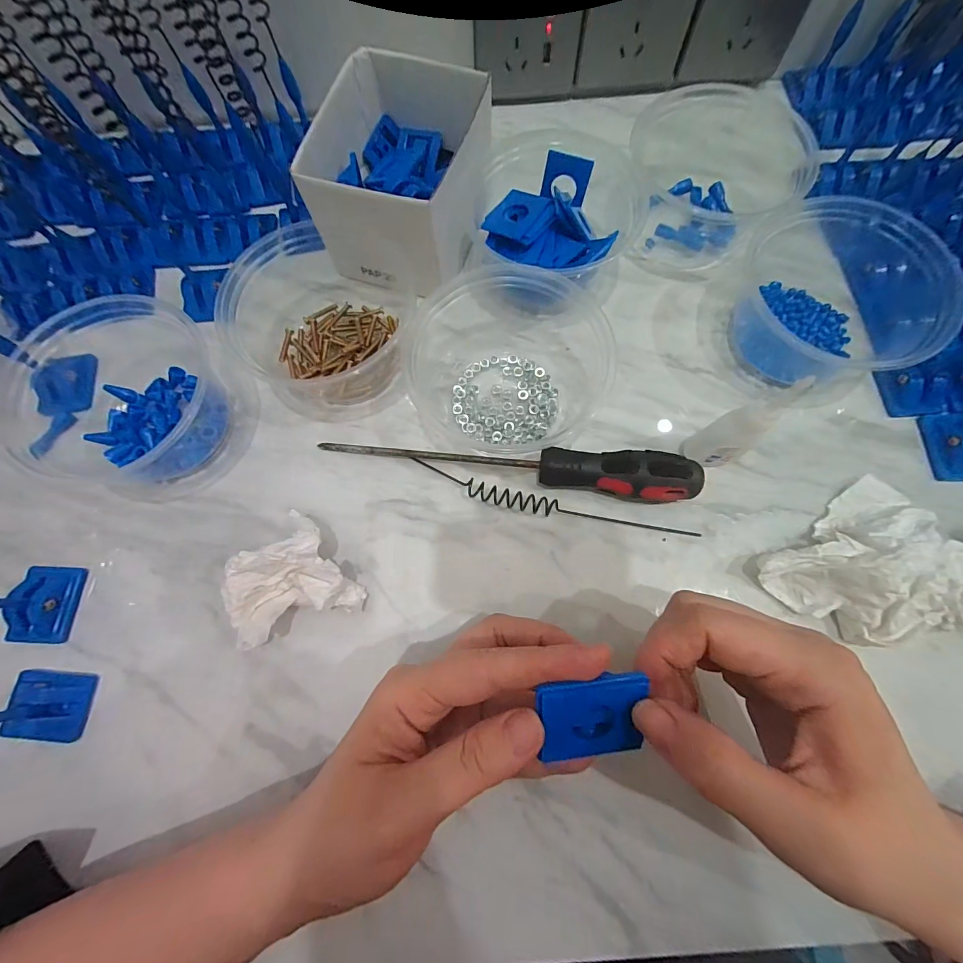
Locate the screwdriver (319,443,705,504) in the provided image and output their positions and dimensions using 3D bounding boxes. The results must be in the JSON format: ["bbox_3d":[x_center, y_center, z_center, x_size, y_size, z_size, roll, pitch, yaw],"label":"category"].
[{"bbox_3d":[0.014,-0.013,0.255,0.229,0.029,0.028,8,75,4],"label":"screwdriver"}]

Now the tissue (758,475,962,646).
[{"bbox_3d":[0.222,0.055,0.223,0.098,0.040,0.086,-32,76,-6],"label":"tissue"}]

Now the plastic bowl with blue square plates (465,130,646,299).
[{"bbox_3d":[0.059,-0.198,0.291,0.111,0.055,0.121,0,75,2],"label":"plastic bowl with blue square plates"}]

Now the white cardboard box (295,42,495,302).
[{"bbox_3d":[-0.048,-0.212,0.286,0.107,0.075,0.133,20,77,7],"label":"white cardboard box"}]

